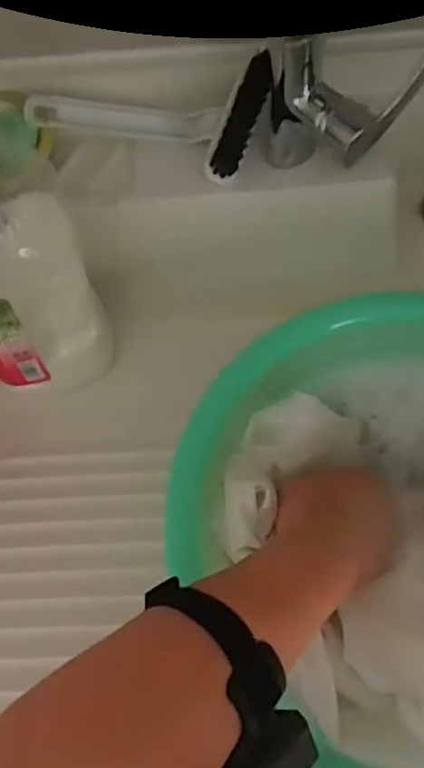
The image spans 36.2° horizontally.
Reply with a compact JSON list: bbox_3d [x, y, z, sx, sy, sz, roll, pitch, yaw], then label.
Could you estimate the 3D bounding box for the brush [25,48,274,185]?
[{"bbox_3d":[-0.051,-0.218,0.566,0.213,0.055,0.091,-7,65,-1],"label":"brush"}]

